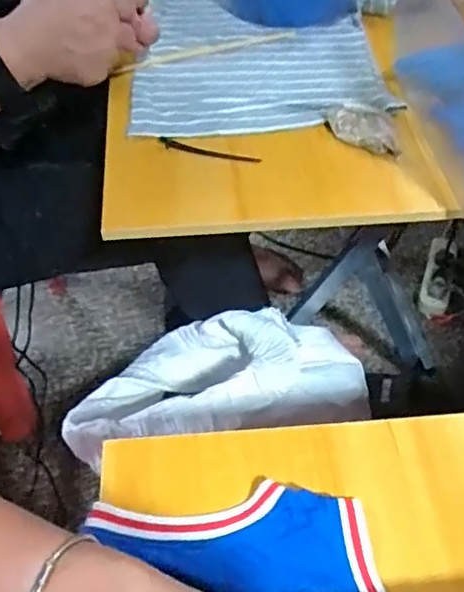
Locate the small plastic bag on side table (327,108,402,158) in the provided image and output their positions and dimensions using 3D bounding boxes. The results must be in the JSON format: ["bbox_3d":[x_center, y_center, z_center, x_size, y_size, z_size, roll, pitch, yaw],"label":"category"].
[{"bbox_3d":[0.132,-0.165,0.596,0.075,0.021,0.048,15,52,9],"label":"small plastic bag on side table"}]

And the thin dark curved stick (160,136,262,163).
[{"bbox_3d":[-0.021,-0.140,0.576,0.098,0.005,0.011,13,51,8],"label":"thin dark curved stick"}]

